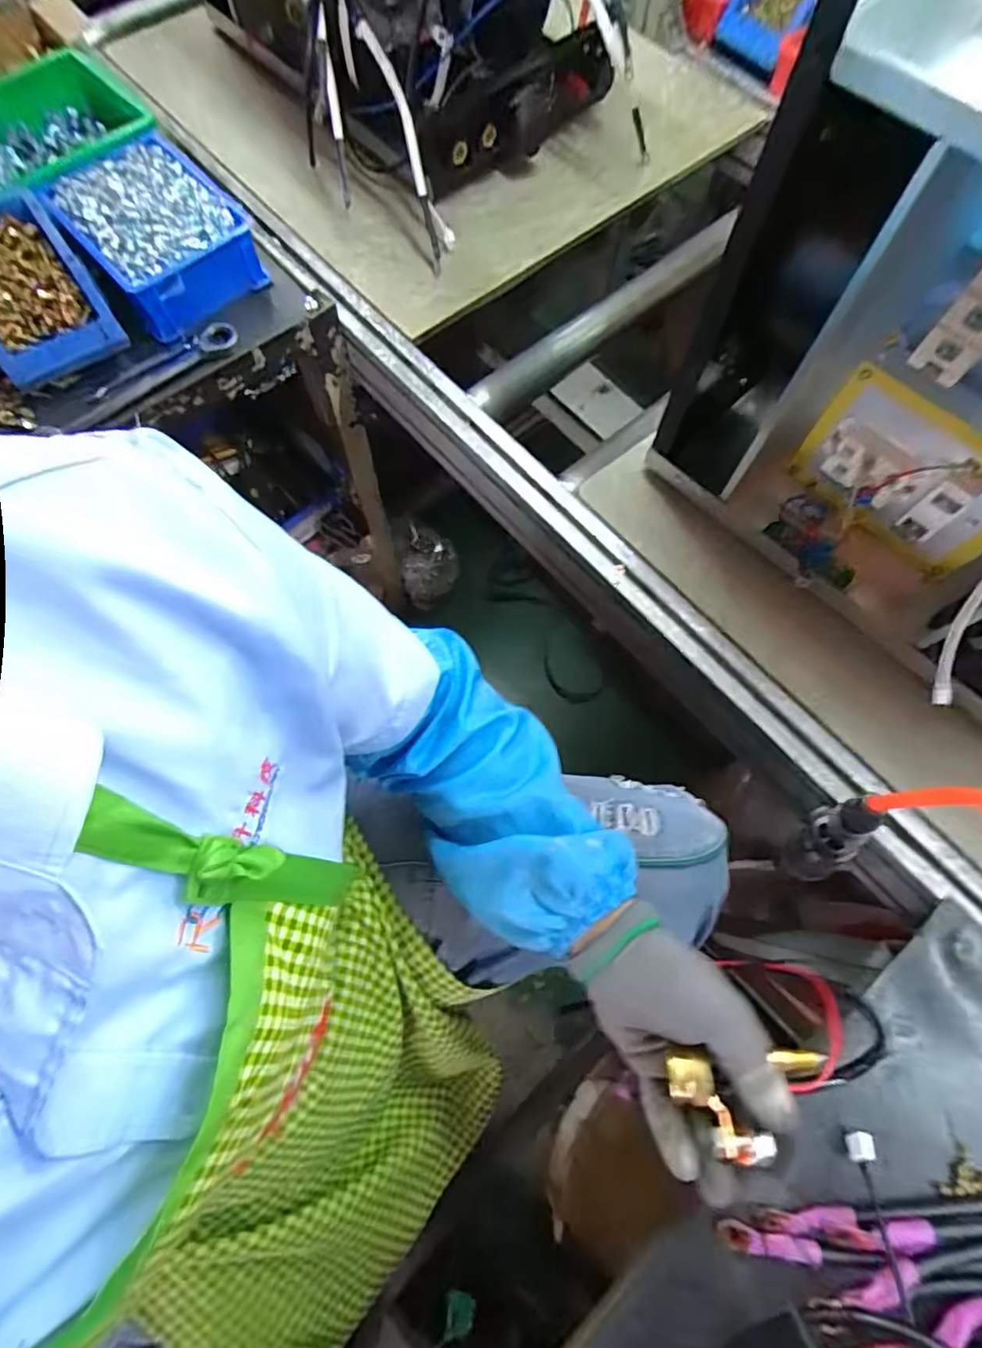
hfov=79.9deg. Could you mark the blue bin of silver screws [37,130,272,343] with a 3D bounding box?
[{"bbox_3d":[-0.357,-0.471,0.628,0.160,0.063,0.200,-33,74,-12],"label":"blue bin of silver screws"}]

